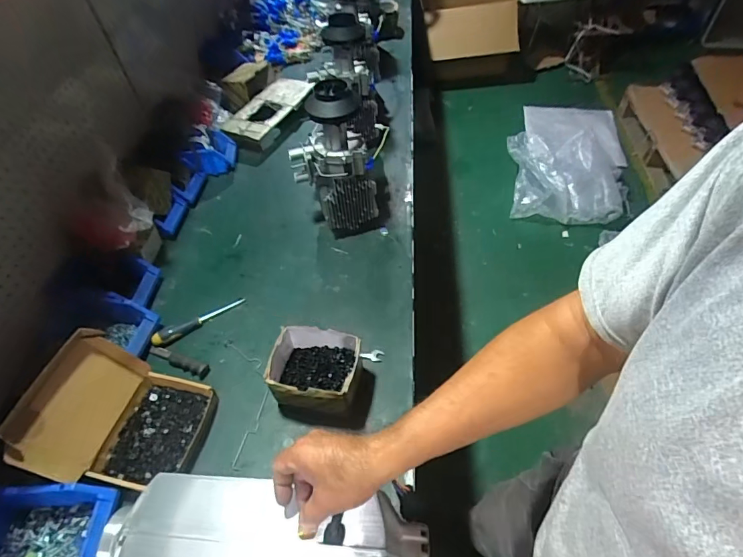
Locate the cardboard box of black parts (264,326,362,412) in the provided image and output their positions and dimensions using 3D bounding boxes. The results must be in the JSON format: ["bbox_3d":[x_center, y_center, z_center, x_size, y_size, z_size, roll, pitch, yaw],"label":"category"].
[{"bbox_3d":[-0.096,0.162,0.756,0.149,0.097,0.120,4,51,8],"label":"cardboard box of black parts"}]

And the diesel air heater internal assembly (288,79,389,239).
[{"bbox_3d":[-0.070,-0.244,0.937,0.190,0.322,0.125,-10,51,-3],"label":"diesel air heater internal assembly"}]

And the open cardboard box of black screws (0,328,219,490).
[{"bbox_3d":[-0.397,0.222,0.692,0.215,0.152,0.195,5,52,9],"label":"open cardboard box of black screws"}]

